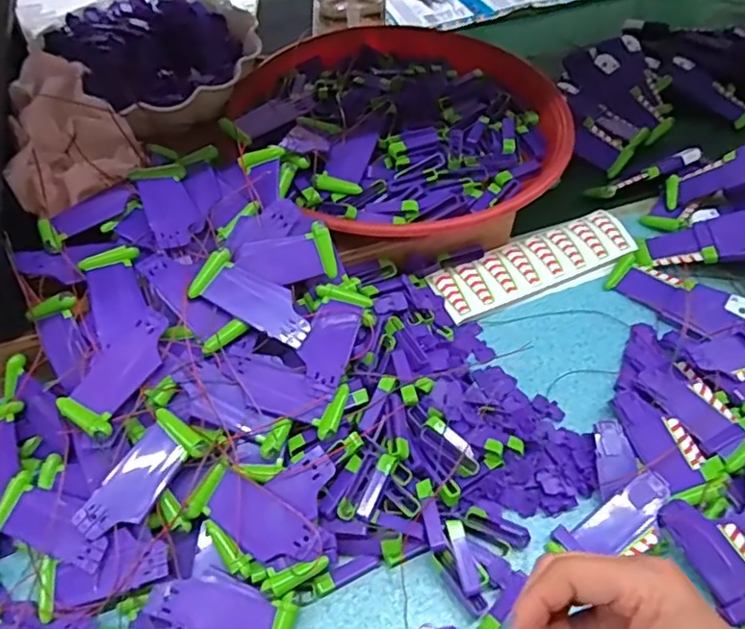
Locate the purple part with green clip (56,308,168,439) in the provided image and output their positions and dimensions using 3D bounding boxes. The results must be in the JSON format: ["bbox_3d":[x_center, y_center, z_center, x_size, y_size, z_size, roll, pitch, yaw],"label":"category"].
[{"bbox_3d":[-0.174,0.036,0.408,0.043,0.013,0.089,25,70,18],"label":"purple part with green clip"}]

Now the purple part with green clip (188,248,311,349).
[{"bbox_3d":[-0.085,-0.012,0.432,0.089,0.005,0.039,27,70,-2],"label":"purple part with green clip"}]

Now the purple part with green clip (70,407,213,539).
[{"bbox_3d":[-0.152,0.106,0.386,0.089,0.014,0.041,-45,63,-9],"label":"purple part with green clip"}]

